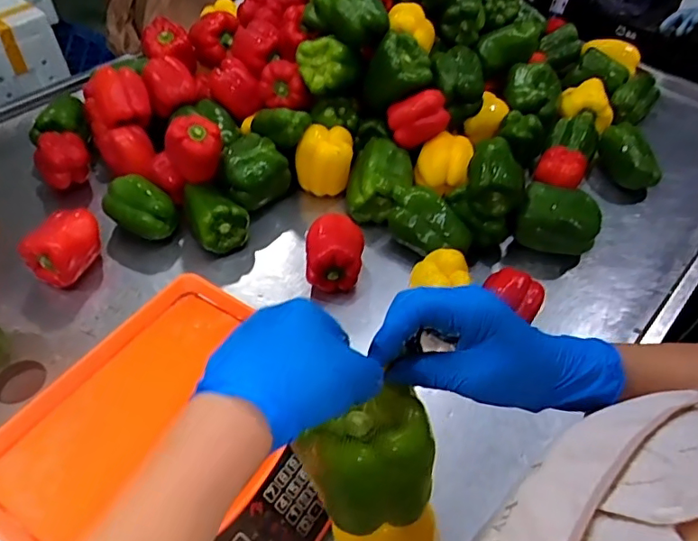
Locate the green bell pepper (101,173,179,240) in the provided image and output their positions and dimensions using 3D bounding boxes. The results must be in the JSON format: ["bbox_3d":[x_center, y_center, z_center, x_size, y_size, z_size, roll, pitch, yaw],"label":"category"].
[{"bbox_3d":[-0.312,-0.085,0.798,0.104,0.074,0.073,30,54,21],"label":"green bell pepper"}]

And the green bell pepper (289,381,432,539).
[{"bbox_3d":[0.014,0.135,0.365,0.082,0.080,0.065,-20,53,-19],"label":"green bell pepper"}]

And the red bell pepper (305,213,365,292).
[{"bbox_3d":[-0.020,-0.025,0.750,0.079,0.076,0.091,2,49,-1],"label":"red bell pepper"}]

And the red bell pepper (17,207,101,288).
[{"bbox_3d":[-0.396,-0.037,0.745,0.074,0.079,0.096,18,51,12],"label":"red bell pepper"}]

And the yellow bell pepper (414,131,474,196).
[{"bbox_3d":[0.150,-0.172,0.843,0.081,0.067,0.077,11,50,7],"label":"yellow bell pepper"}]

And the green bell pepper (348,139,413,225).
[{"bbox_3d":[0.048,-0.142,0.827,0.092,0.092,0.108,10,49,6],"label":"green bell pepper"}]

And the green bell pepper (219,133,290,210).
[{"bbox_3d":[-0.154,-0.156,0.837,0.083,0.078,0.097,34,56,24],"label":"green bell pepper"}]

